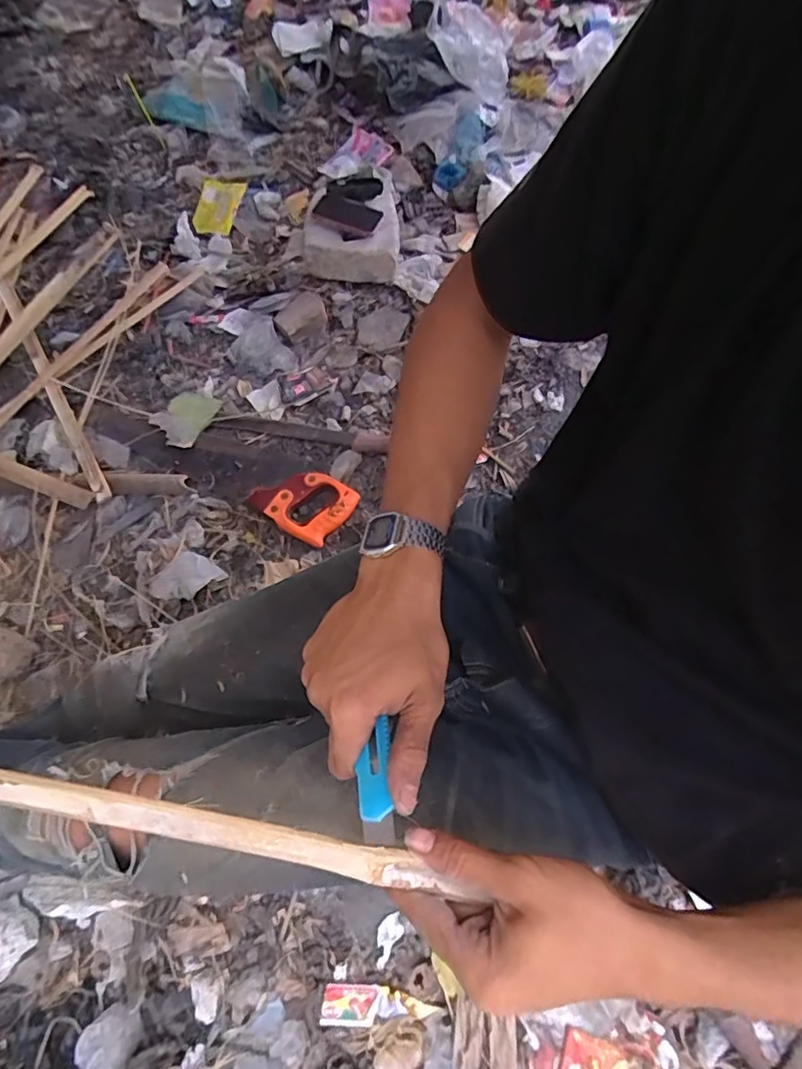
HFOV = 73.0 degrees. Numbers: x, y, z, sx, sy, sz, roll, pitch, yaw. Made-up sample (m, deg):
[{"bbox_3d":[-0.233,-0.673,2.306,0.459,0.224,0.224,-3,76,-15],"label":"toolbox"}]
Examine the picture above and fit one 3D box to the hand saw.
[{"bbox_3d":[-0.301,-0.125,0.899,0.474,0.034,0.117,25,66,8],"label":"hand saw"}]

